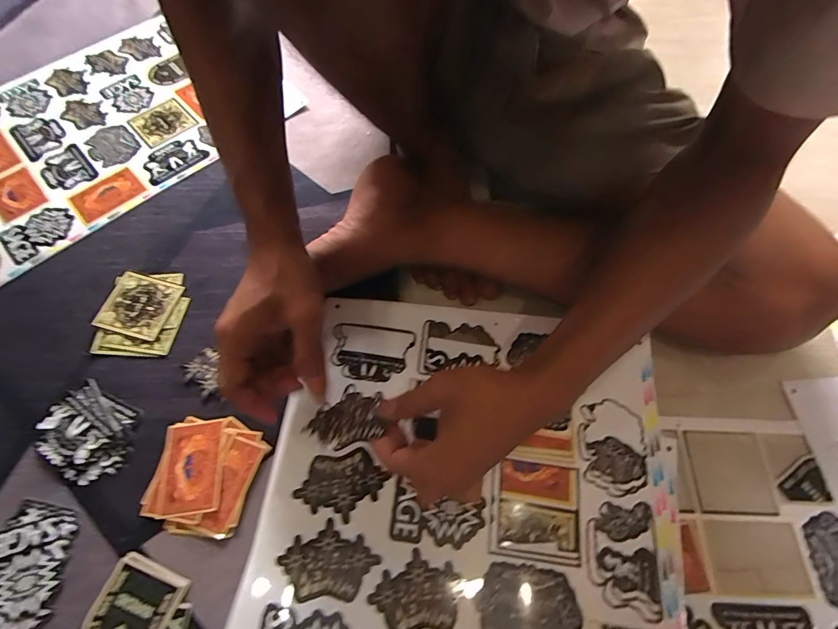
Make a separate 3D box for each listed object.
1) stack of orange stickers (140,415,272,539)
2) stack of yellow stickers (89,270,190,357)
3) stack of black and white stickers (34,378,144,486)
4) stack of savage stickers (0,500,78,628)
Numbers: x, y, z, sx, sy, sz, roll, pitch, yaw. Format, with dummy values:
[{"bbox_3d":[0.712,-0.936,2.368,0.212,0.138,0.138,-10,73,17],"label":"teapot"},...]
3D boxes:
[{"bbox_3d":[-0.197,0.146,0.356,0.094,0.006,0.096,9,66,3],"label":"stack of orange stickers"},{"bbox_3d":[-0.300,-0.003,0.419,0.082,0.008,0.094,1,66,0],"label":"stack of yellow stickers"},{"bbox_3d":[-0.315,0.112,0.369,0.088,0.008,0.073,25,68,10],"label":"stack of black and white stickers"},{"bbox_3d":[-0.343,0.212,0.326,0.081,0.006,0.094,0,66,-1],"label":"stack of savage stickers"}]

